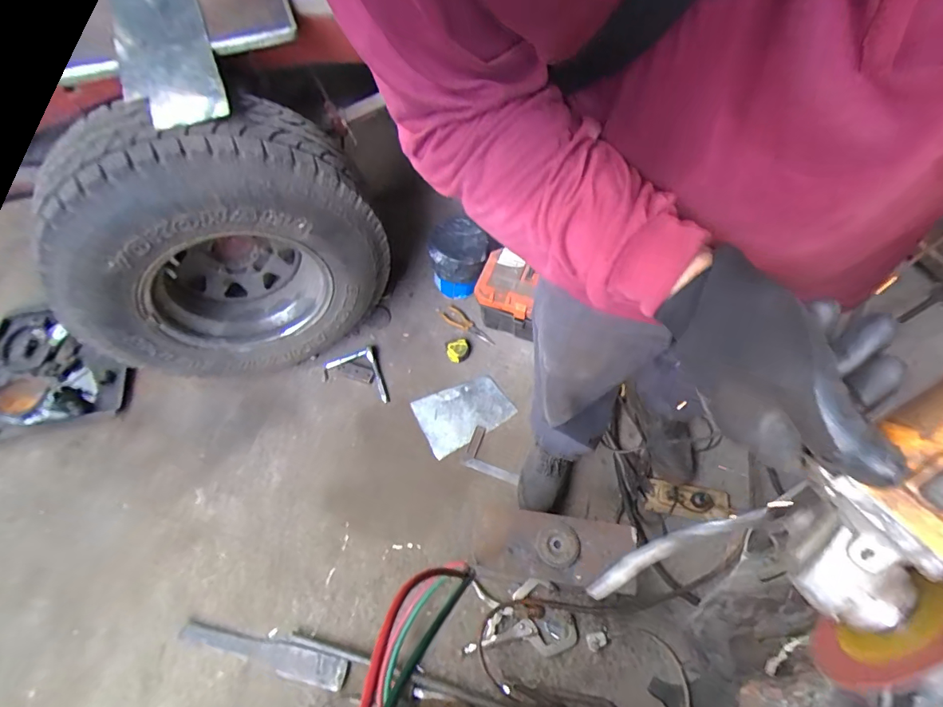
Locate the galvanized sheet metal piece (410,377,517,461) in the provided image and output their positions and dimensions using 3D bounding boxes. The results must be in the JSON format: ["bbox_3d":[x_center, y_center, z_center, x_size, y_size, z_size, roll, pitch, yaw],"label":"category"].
[{"bbox_3d":[-0.021,0.168,1.341,0.256,0.005,0.182,-25,63,-11],"label":"galvanized sheet metal piece"}]

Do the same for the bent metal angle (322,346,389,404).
[{"bbox_3d":[-0.349,0.077,1.381,0.167,0.043,0.192,-18,62,-7],"label":"bent metal angle"}]

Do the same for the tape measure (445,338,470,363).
[{"bbox_3d":[-0.040,-0.010,1.408,0.072,0.030,0.080,-19,62,-7],"label":"tape measure"}]

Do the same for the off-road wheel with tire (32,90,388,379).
[{"bbox_3d":[-0.564,-0.240,1.156,0.666,0.681,0.277,-18,59,-19],"label":"off-road wheel with tire"}]

